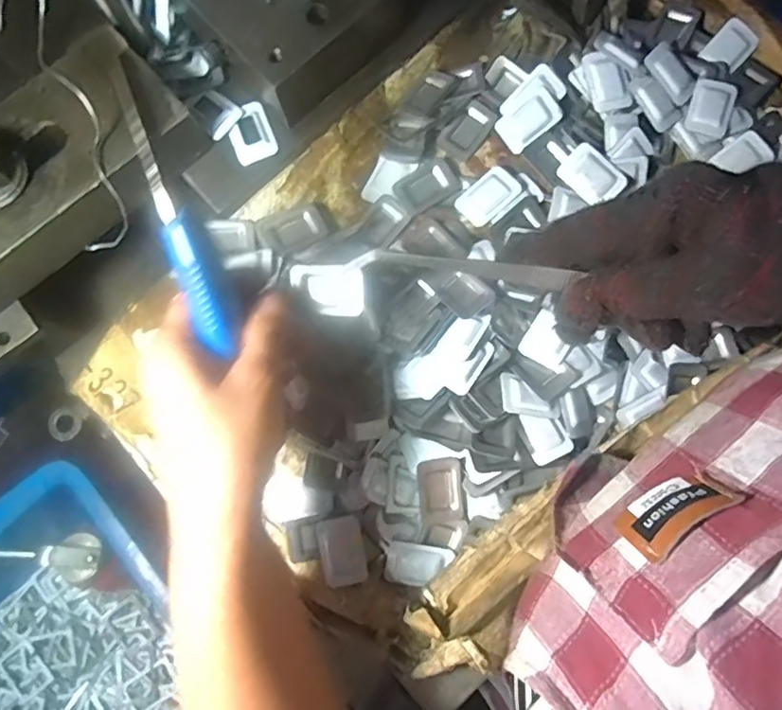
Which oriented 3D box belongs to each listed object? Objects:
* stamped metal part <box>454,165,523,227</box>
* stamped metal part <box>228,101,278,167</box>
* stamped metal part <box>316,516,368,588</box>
[{"bbox_3d":[0.064,-0.105,0.365,0.039,0.008,0.027,-41,81,-6],"label":"stamped metal part"},{"bbox_3d":[-0.091,-0.143,0.358,0.026,0.004,0.039,-20,80,-3],"label":"stamped metal part"},{"bbox_3d":[-0.030,0.119,0.335,0.026,0.006,0.039,-10,79,-1],"label":"stamped metal part"}]

